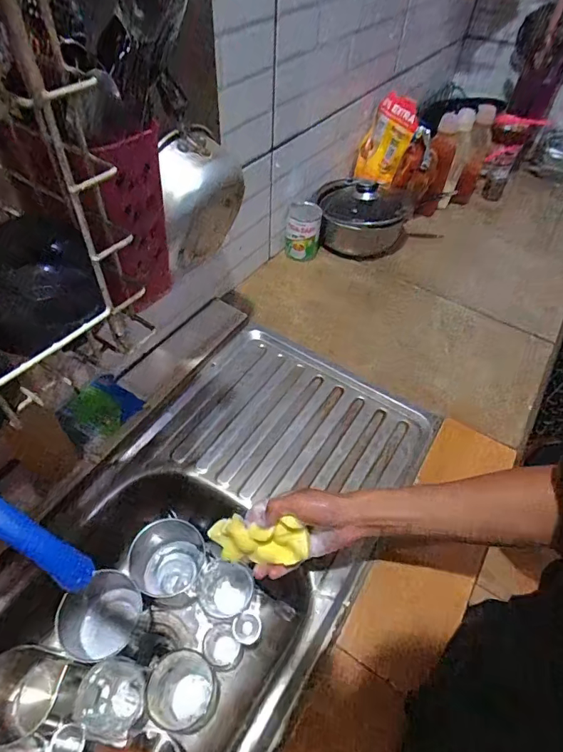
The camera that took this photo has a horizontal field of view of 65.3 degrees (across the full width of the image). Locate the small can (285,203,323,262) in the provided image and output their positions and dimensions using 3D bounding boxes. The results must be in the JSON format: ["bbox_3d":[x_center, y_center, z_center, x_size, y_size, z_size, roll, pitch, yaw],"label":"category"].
[{"bbox_3d":[0.048,-0.324,0.979,0.074,0.105,0.074,2,51,-3],"label":"small can"}]

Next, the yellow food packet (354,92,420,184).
[{"bbox_3d":[0.242,-0.551,1.030,0.130,0.181,0.047,36,39,30],"label":"yellow food packet"}]

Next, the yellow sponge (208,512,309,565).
[{"bbox_3d":[-0.027,0.191,0.520,0.111,0.038,0.051,-4,96,5],"label":"yellow sponge"}]

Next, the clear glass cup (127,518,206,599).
[{"bbox_3d":[-0.167,0.271,0.650,0.086,0.100,0.105,31,56,20],"label":"clear glass cup"}]

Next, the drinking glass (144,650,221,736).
[{"bbox_3d":[-0.126,0.404,0.567,0.087,0.073,0.080,2,51,-3],"label":"drinking glass"}]

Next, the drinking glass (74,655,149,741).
[{"bbox_3d":[-0.215,0.409,0.561,0.072,0.068,0.080,11,51,5],"label":"drinking glass"}]

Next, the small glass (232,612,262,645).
[{"bbox_3d":[-0.047,0.344,0.600,0.037,0.047,0.040,2,51,-3],"label":"small glass"}]

